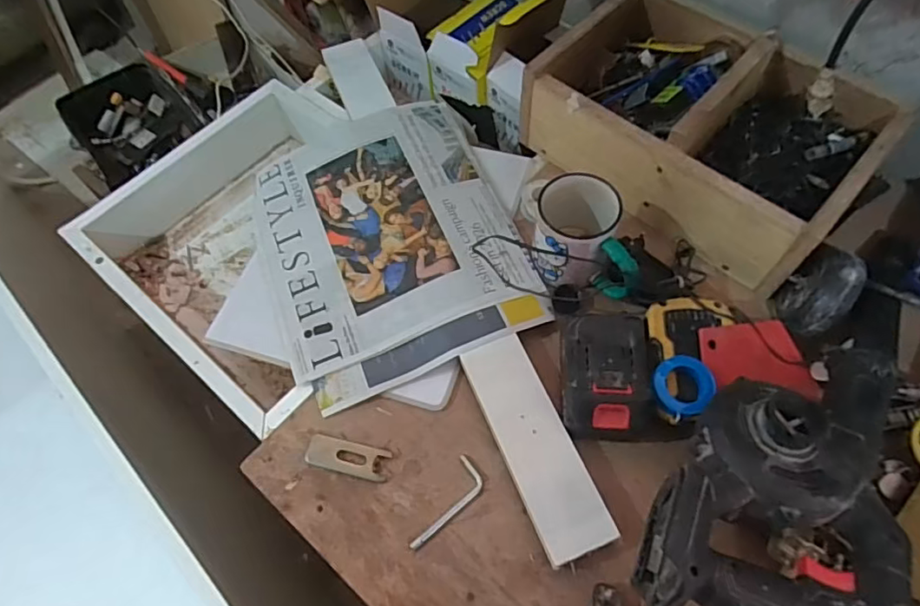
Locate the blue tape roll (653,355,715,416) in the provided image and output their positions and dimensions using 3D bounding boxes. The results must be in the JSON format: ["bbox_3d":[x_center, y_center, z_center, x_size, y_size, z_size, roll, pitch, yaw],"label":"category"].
[{"bbox_3d":[0.198,0.072,0.504,0.052,0.015,0.052,-1,62,2],"label":"blue tape roll"}]

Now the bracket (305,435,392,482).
[{"bbox_3d":[-0.106,0.146,0.535,0.078,0.004,0.031,11,63,8],"label":"bracket"}]

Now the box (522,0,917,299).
[{"bbox_3d":[0.257,-0.196,0.633,0.340,0.118,0.232,38,69,20],"label":"box"}]

